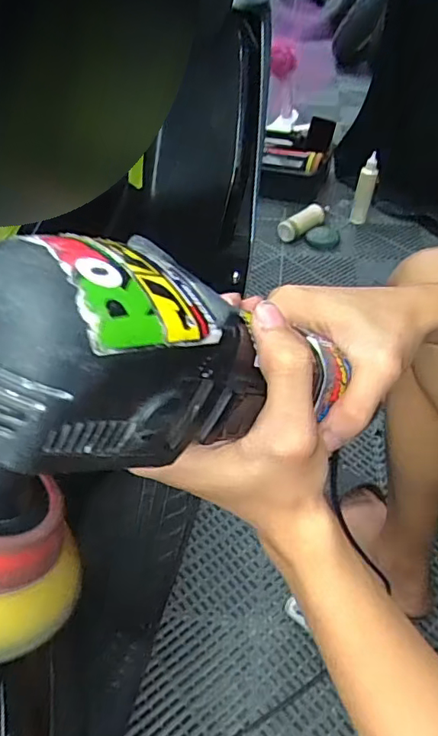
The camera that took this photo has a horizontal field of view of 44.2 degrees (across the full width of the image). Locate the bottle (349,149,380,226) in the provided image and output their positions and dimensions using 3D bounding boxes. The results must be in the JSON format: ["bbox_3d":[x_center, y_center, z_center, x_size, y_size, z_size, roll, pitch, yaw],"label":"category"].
[{"bbox_3d":[0.441,-0.535,1.629,0.056,0.199,0.056,14,46,10],"label":"bottle"}]

